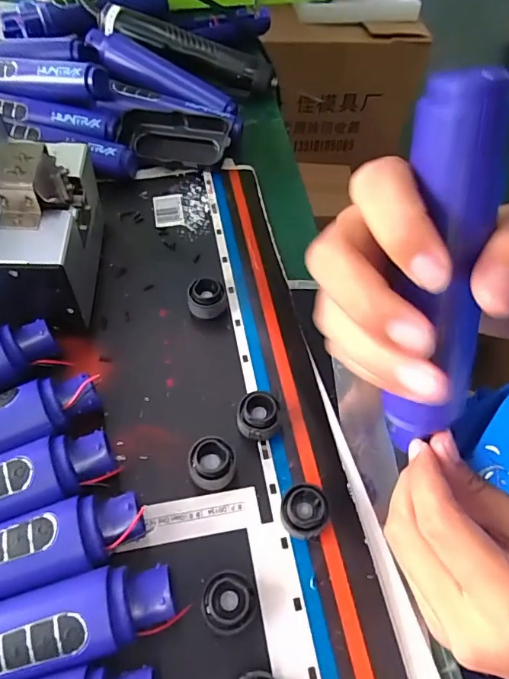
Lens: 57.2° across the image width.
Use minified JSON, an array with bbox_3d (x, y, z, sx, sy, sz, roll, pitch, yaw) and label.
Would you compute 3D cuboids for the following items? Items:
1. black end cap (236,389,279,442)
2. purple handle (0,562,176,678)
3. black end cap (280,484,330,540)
[{"bbox_3d":[0.003,0.053,0.313,0.027,0.024,0.027,1,56,-1],"label":"black end cap"},{"bbox_3d":[-0.127,0.150,0.233,0.171,0.041,0.040,-11,57,-9],"label":"purple handle"},{"bbox_3d":[0.029,0.104,0.278,0.026,0.025,0.029,7,56,3],"label":"black end cap"}]

